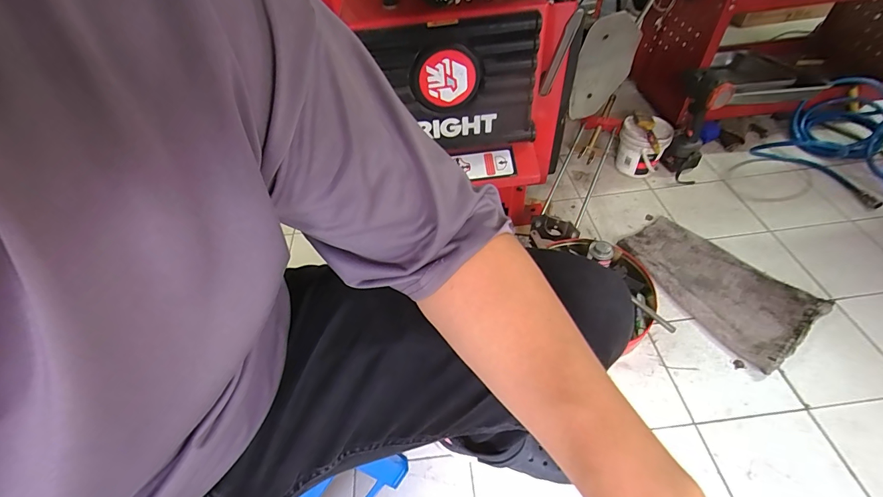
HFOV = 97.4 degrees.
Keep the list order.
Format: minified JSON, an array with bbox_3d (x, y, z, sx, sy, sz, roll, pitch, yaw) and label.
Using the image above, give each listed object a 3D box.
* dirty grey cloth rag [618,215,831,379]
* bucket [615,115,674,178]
[{"bbox_3d":[0.590,0.073,0.860,0.224,0.025,0.363,-30,53,-20],"label":"dirty grey cloth rag"},{"bbox_3d":[0.561,-0.281,1.091,0.126,0.142,0.132,21,54,22],"label":"bucket"}]

